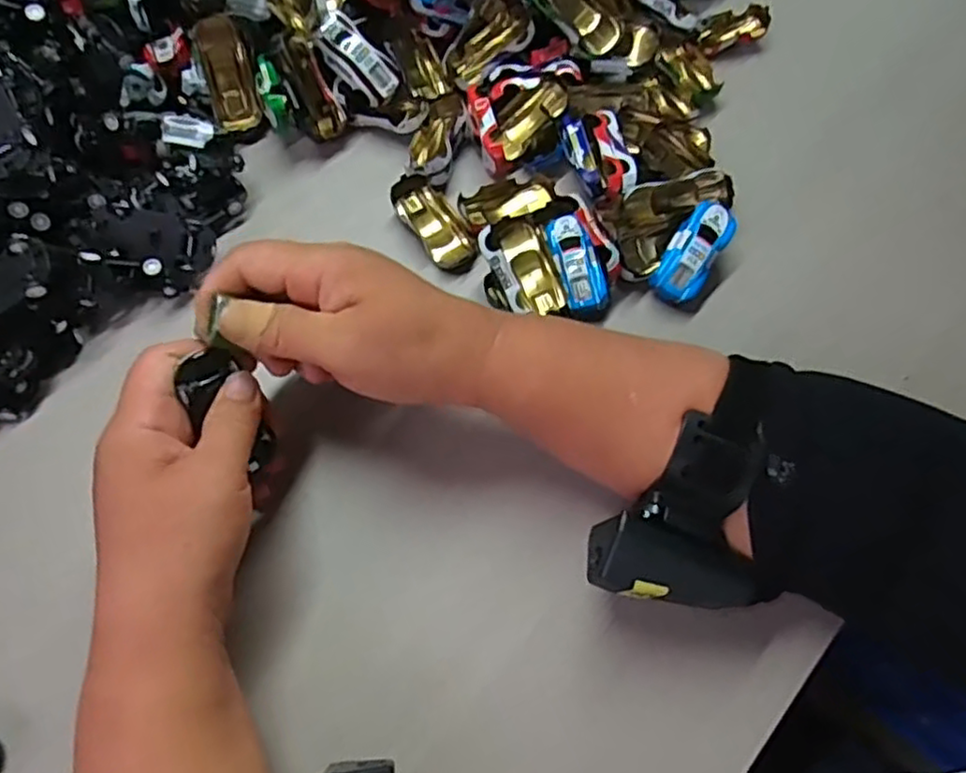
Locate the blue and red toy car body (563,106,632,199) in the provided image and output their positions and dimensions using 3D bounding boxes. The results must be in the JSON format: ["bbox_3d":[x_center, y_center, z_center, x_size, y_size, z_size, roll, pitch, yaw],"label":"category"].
[{"bbox_3d":[0.074,-0.149,0.439,0.034,0.021,0.063,-11,66,-8],"label":"blue and red toy car body"}]

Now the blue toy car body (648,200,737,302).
[{"bbox_3d":[0.127,-0.081,0.411,0.029,0.013,0.063,32,87,10],"label":"blue toy car body"}]

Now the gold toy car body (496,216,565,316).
[{"bbox_3d":[0.030,-0.068,0.404,0.025,0.022,0.060,-21,67,-12],"label":"gold toy car body"}]

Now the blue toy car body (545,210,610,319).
[{"bbox_3d":[0.057,-0.073,0.412,0.026,0.018,0.065,-16,74,6],"label":"blue toy car body"}]

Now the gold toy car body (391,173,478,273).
[{"bbox_3d":[-0.029,-0.101,0.422,0.029,0.014,0.066,-32,70,-16],"label":"gold toy car body"}]

